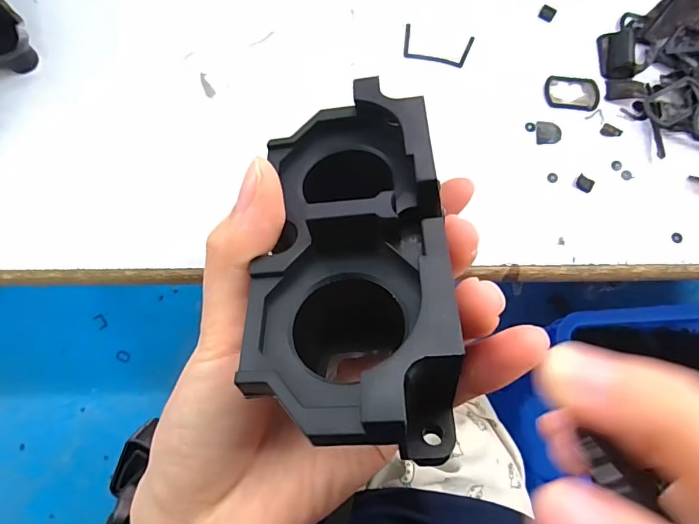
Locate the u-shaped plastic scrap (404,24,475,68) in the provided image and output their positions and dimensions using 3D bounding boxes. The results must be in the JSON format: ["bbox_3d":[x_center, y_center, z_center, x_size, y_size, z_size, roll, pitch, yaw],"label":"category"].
[{"bbox_3d":[0.041,-0.100,0.210,0.032,0.004,0.017,13,79,1],"label":"u-shaped plastic scrap"}]

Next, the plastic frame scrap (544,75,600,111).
[{"bbox_3d":[0.102,-0.078,0.206,0.025,0.004,0.017,5,77,-1],"label":"plastic frame scrap"}]

